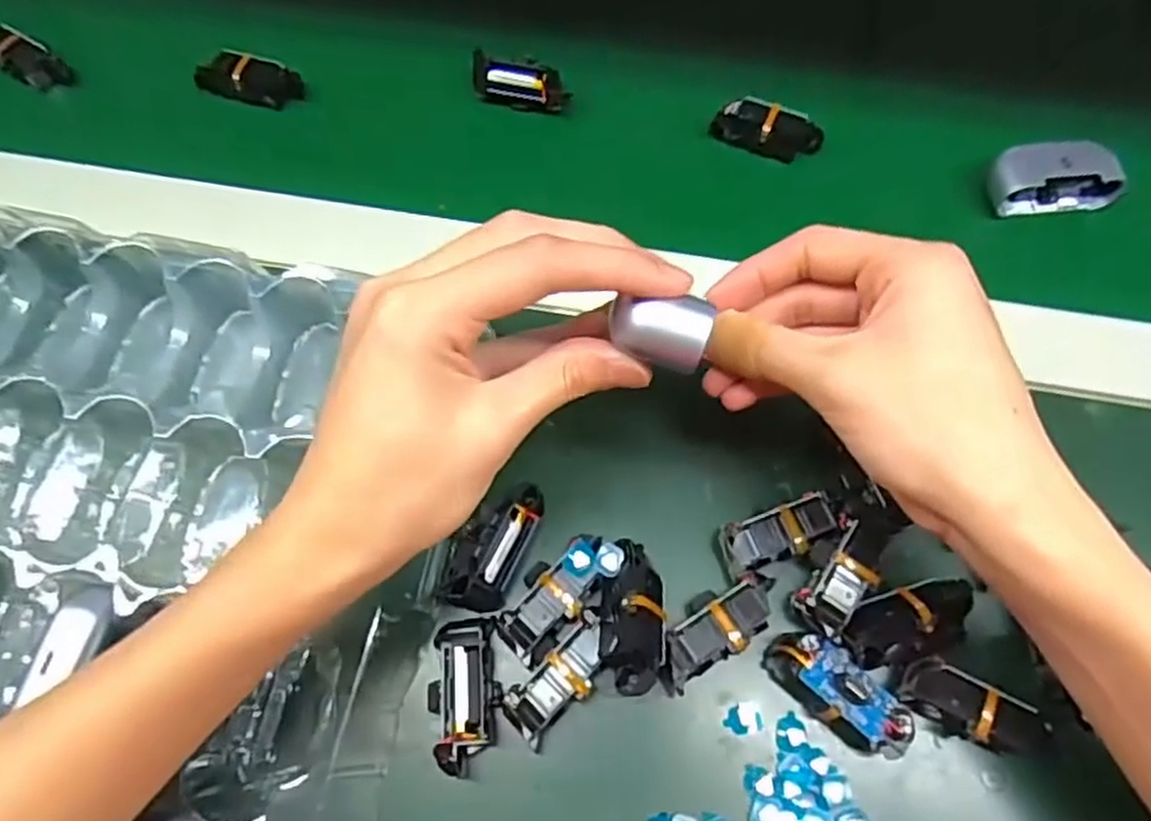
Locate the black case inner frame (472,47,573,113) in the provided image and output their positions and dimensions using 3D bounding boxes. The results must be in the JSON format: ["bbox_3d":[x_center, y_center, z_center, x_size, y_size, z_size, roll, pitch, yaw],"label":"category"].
[{"bbox_3d":[-0.031,-0.176,0.402,0.052,0.021,0.021,14,69,7],"label":"black case inner frame"}]

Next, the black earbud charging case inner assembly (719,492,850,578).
[{"bbox_3d":[0.084,0.051,0.309,0.050,0.026,0.020,-19,69,-7],"label":"black earbud charging case inner assembly"}]

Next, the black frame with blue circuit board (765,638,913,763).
[{"bbox_3d":[0.098,0.105,0.282,0.024,0.018,0.055,-41,73,-14],"label":"black frame with blue circuit board"}]

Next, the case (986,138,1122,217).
[{"bbox_3d":[0.238,-0.116,0.374,0.058,0.025,0.025,-4,68,-1],"label":"case"}]

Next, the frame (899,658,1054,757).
[{"bbox_3d":[0.149,0.113,0.280,0.054,0.018,0.021,25,70,11],"label":"frame"}]

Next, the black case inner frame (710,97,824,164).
[{"bbox_3d":[0.099,-0.145,0.391,0.056,0.023,0.017,19,69,8],"label":"black case inner frame"}]

